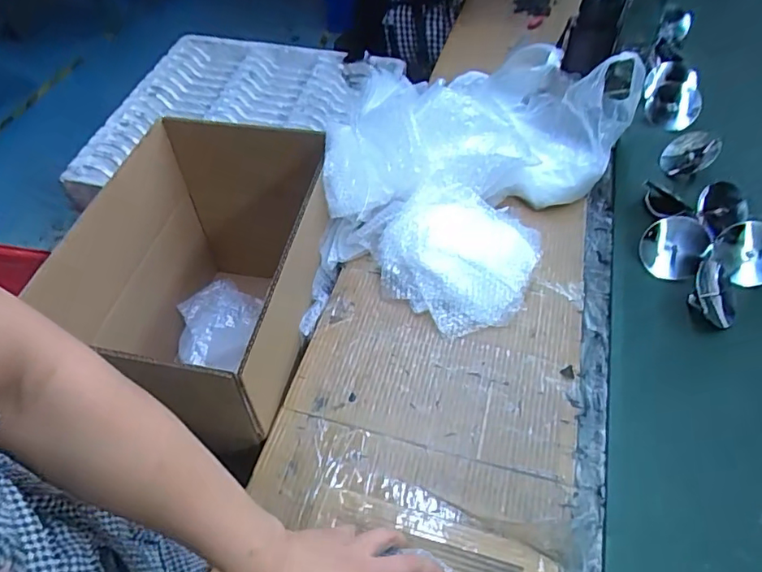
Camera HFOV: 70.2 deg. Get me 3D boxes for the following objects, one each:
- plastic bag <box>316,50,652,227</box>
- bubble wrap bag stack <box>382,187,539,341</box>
[{"bbox_3d":[0.135,-0.219,0.778,0.465,0.145,0.223,-9,52,-7],"label":"plastic bag"},{"bbox_3d":[0.101,-0.040,0.702,0.191,0.085,0.170,33,59,25],"label":"bubble wrap bag stack"}]

